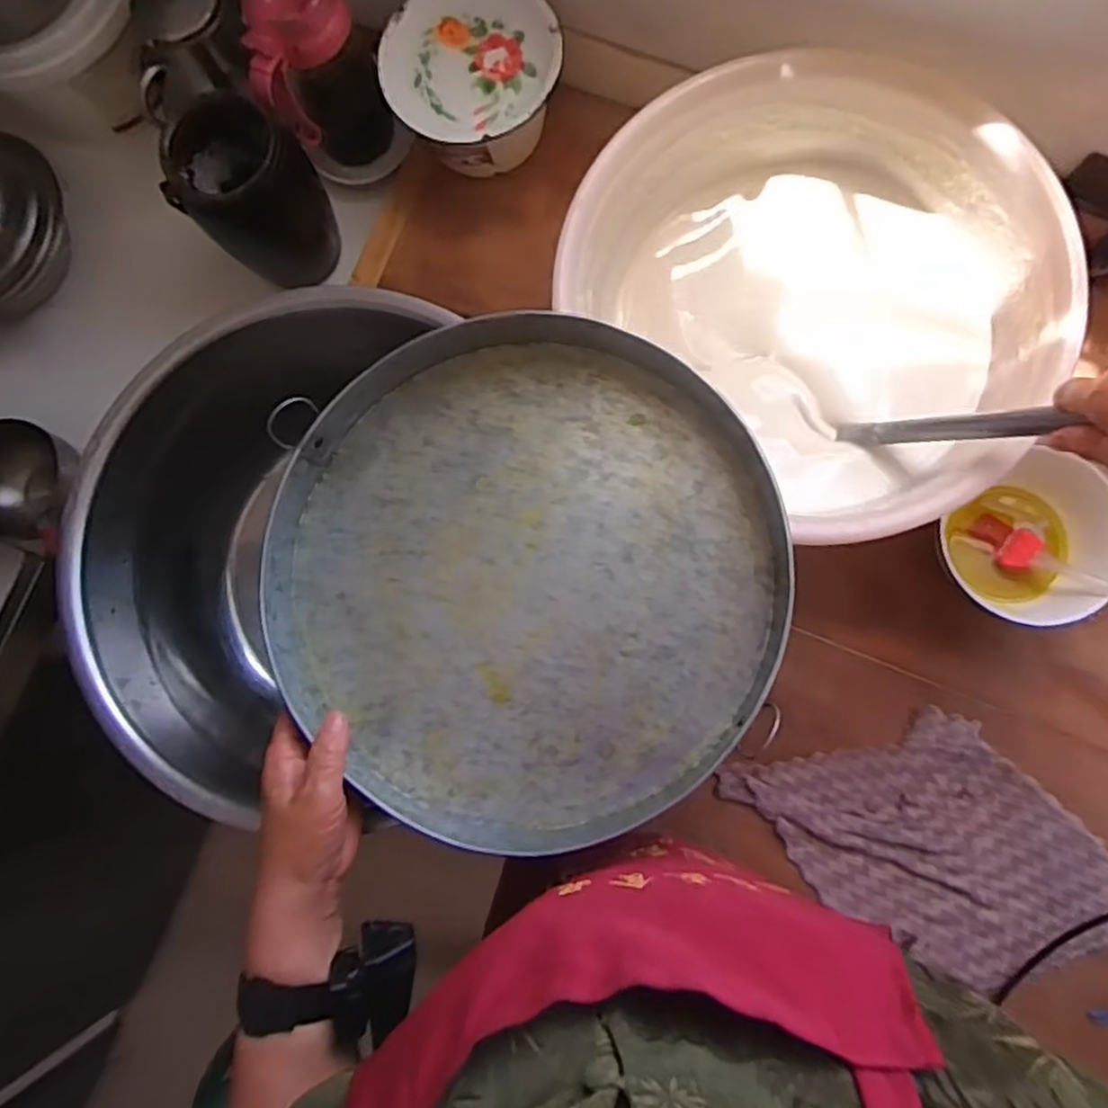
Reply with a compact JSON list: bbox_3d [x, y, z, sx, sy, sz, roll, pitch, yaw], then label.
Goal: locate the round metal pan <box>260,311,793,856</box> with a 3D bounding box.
[{"bbox_3d":[-0.021,0.014,0.456,0.316,0.047,0.316,-1,82,5],"label":"round metal pan"}]

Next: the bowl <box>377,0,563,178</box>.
[{"bbox_3d":[-0.066,-0.400,0.623,0.143,0.081,0.140,-1,82,5],"label":"bowl"}]

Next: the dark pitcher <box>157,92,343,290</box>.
[{"bbox_3d":[-0.264,-0.313,0.632,0.110,0.128,0.108,-1,82,5],"label":"dark pitcher"}]

